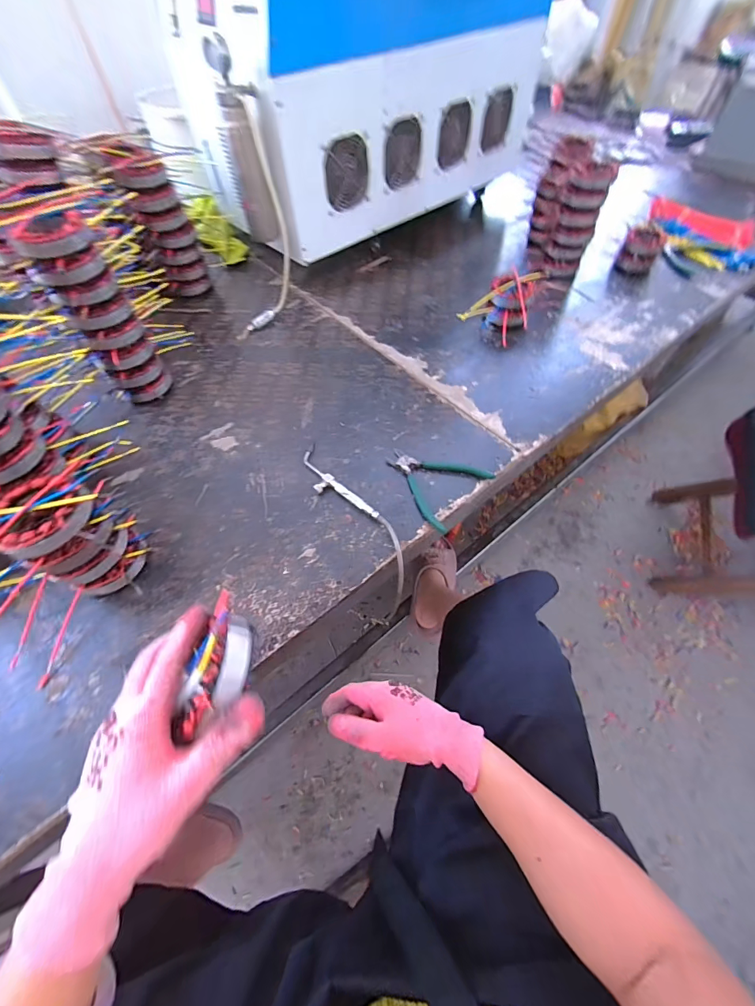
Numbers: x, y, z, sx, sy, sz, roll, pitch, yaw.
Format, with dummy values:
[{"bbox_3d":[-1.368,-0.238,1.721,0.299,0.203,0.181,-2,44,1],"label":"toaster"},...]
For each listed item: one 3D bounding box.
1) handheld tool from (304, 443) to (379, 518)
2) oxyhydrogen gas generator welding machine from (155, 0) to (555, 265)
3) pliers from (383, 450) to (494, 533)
[{"bbox_3d":[-0.065,-0.026,0.537,0.044,0.018,0.167,-34,63,-20],"label":"handheld tool"},{"bbox_3d":[-0.019,-0.916,0.848,0.806,0.359,0.362,-35,63,-20],"label":"oxyhydrogen gas generator welding machine"},{"bbox_3d":[0.072,-0.034,0.543,0.141,0.016,0.125,34,63,20],"label":"pliers"}]

